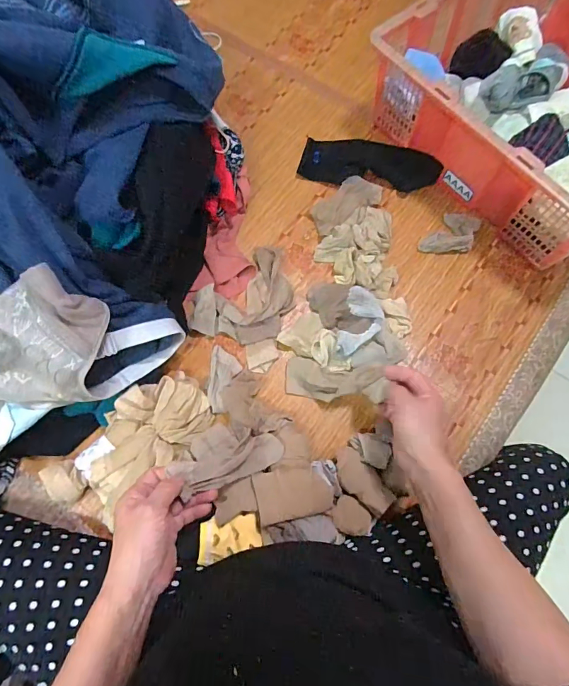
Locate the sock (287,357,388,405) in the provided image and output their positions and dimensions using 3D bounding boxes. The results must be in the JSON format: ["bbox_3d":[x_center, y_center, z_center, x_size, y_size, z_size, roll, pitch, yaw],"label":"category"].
[{"bbox_3d":[0.073,0.055,0.574,0.164,0.032,0.057,0,68,41],"label":"sock"}]

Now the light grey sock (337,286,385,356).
[{"bbox_3d":[0.116,-0.026,0.608,0.059,0.052,0.106,17,74,6],"label":"light grey sock"}]

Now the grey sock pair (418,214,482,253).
[{"bbox_3d":[0.281,-0.185,0.674,0.077,0.016,0.091,26,75,8],"label":"grey sock pair"}]

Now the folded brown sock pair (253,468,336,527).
[{"bbox_3d":[0.012,0.193,0.518,0.096,0.022,0.060,-11,73,-3],"label":"folded brown sock pair"}]

